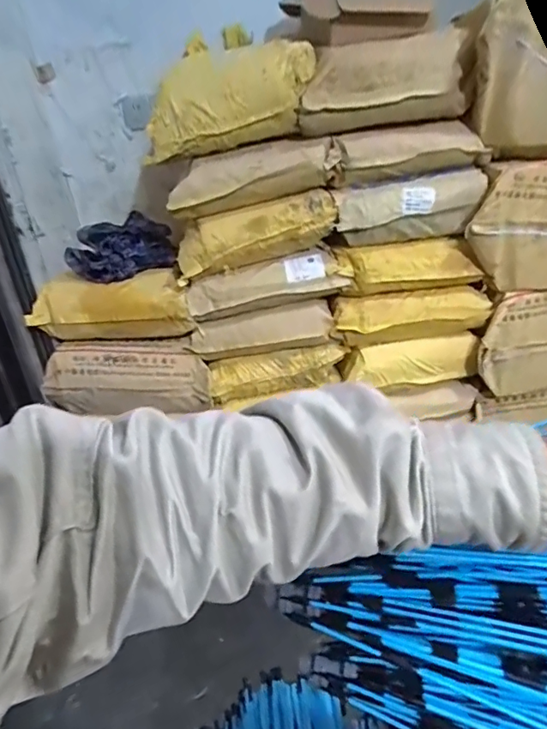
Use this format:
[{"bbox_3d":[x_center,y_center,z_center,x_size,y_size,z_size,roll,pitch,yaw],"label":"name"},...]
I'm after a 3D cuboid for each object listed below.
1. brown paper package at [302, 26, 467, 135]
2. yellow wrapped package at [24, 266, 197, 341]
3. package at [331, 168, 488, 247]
[{"bbox_3d":[0.245,-0.626,1.082,0.362,0.170,0.109,-4,26,5],"label":"brown paper package"},{"bbox_3d":[-0.452,-0.160,1.360,0.421,0.160,0.177,-9,26,-7],"label":"yellow wrapped package"},{"bbox_3d":[0.332,-0.385,1.203,0.346,0.143,0.093,-5,26,2],"label":"package"}]

